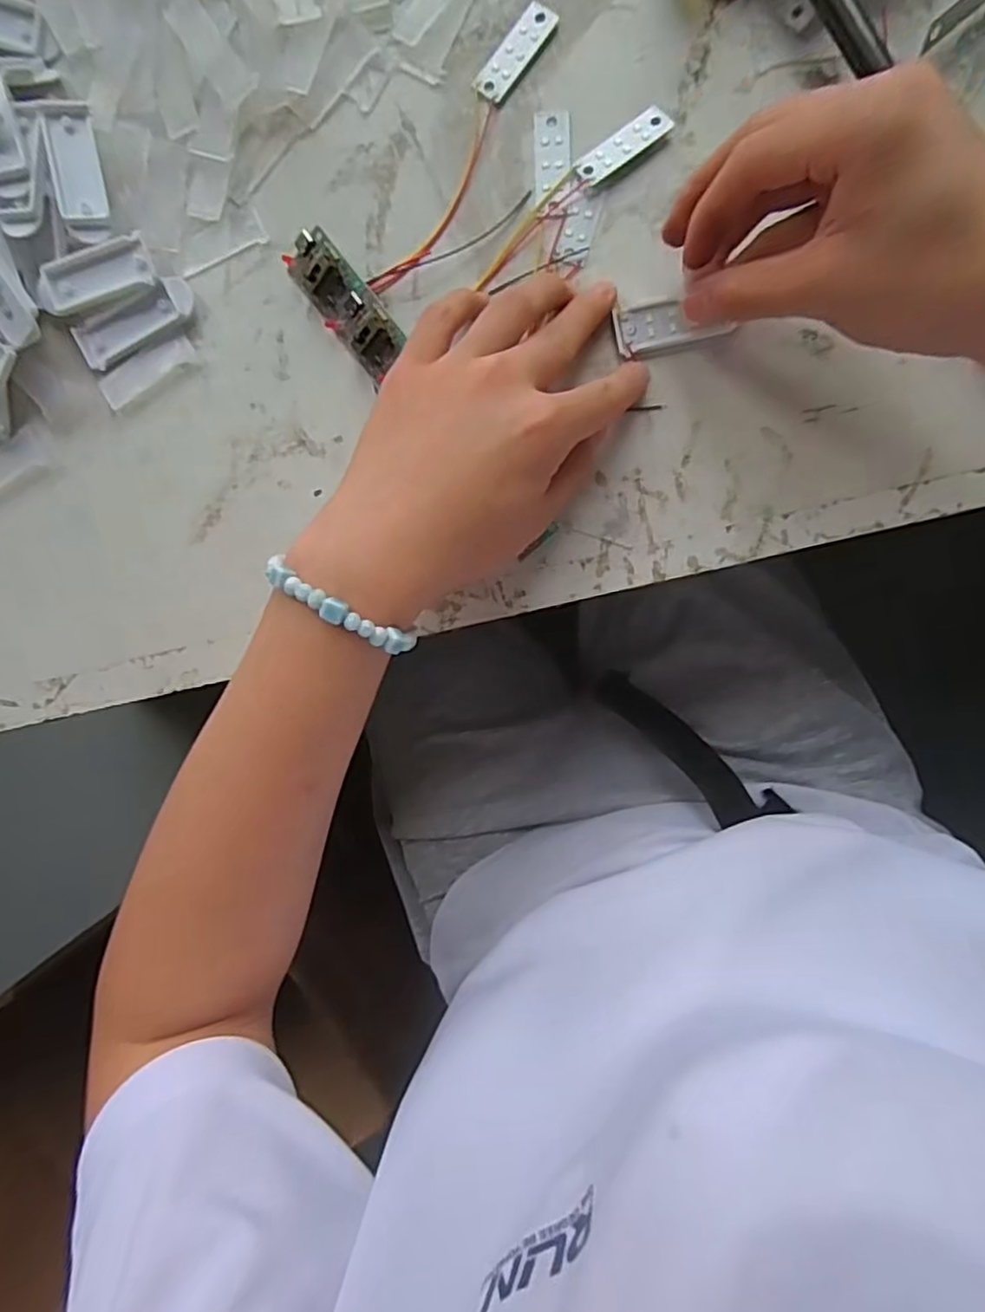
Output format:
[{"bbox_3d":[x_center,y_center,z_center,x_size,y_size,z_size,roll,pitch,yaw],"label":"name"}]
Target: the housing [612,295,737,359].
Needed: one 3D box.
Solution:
[{"bbox_3d":[0.080,-0.151,0.301,0.050,0.004,0.022,-15,95,2],"label":"housing"}]

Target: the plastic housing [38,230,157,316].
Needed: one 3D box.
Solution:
[{"bbox_3d":[-0.177,-0.171,0.298,0.052,0.011,0.022,-14,91,4],"label":"plastic housing"}]

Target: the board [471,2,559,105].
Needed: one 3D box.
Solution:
[{"bbox_3d":[0.010,-0.270,0.296,0.016,0.004,0.046,38,94,2],"label":"board"}]

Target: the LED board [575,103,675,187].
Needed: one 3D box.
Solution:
[{"bbox_3d":[0.059,-0.228,0.297,0.046,0.005,0.014,-36,89,4],"label":"LED board"}]

